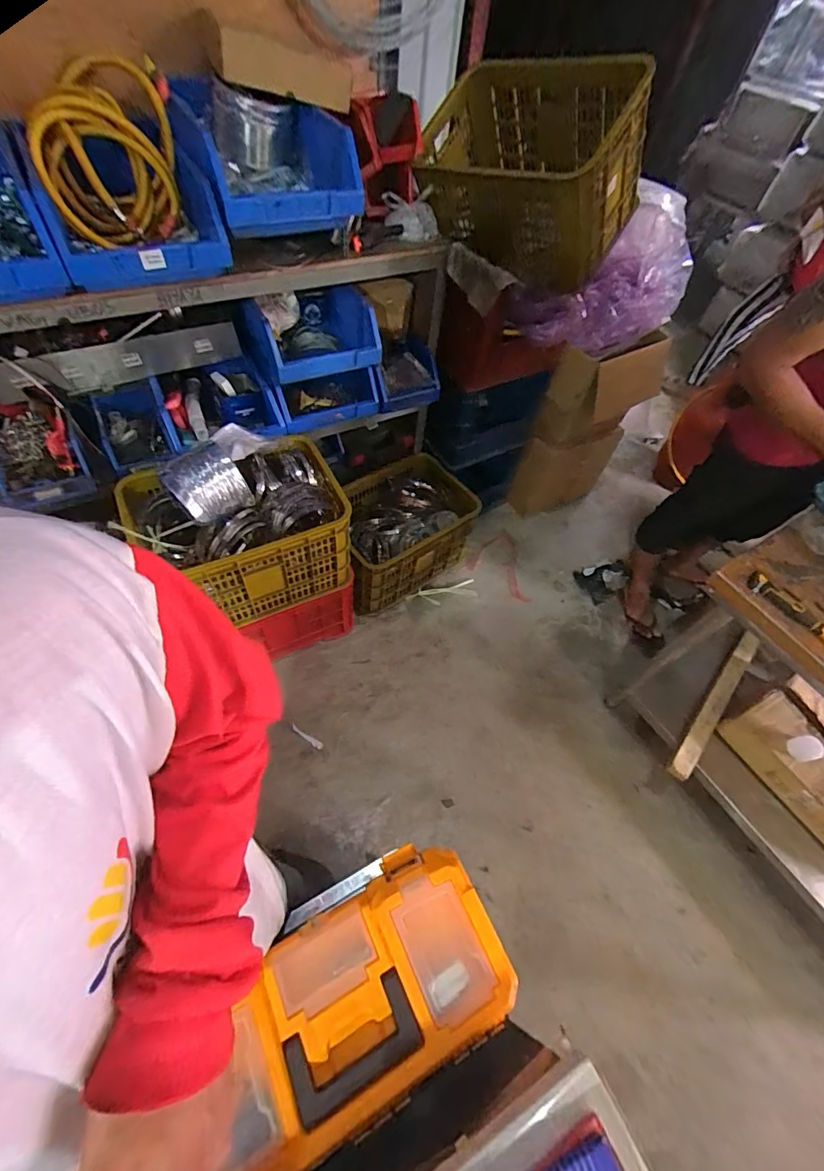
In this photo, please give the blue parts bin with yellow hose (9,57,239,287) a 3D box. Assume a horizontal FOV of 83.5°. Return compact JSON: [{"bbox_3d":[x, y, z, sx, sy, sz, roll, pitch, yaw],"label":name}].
[{"bbox_3d":[-0.577,-0.803,0.903,0.326,0.257,0.330,-21,61,-20],"label":"blue parts bin with yellow hose"}]

